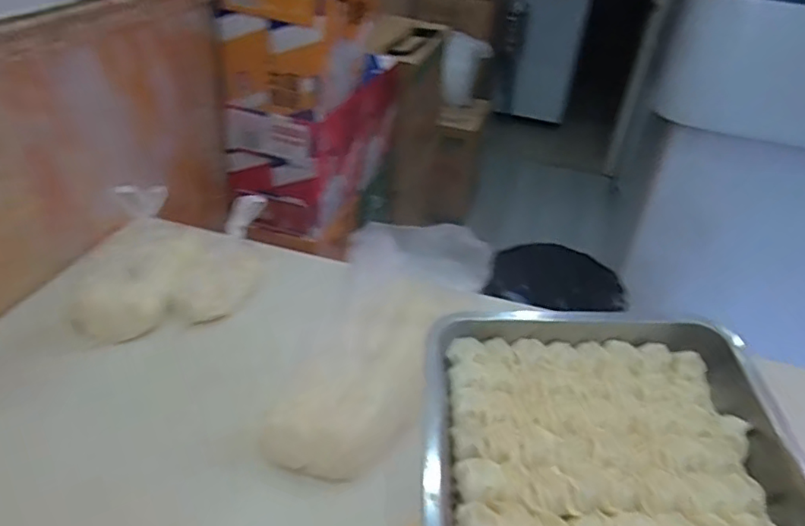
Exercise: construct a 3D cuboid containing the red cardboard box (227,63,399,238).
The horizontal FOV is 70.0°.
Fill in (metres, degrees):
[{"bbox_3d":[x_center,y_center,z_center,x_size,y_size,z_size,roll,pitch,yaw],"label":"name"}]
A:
[{"bbox_3d":[-0.202,-0.321,1.456,0.226,0.284,0.539,12,35,10],"label":"red cardboard box"}]

